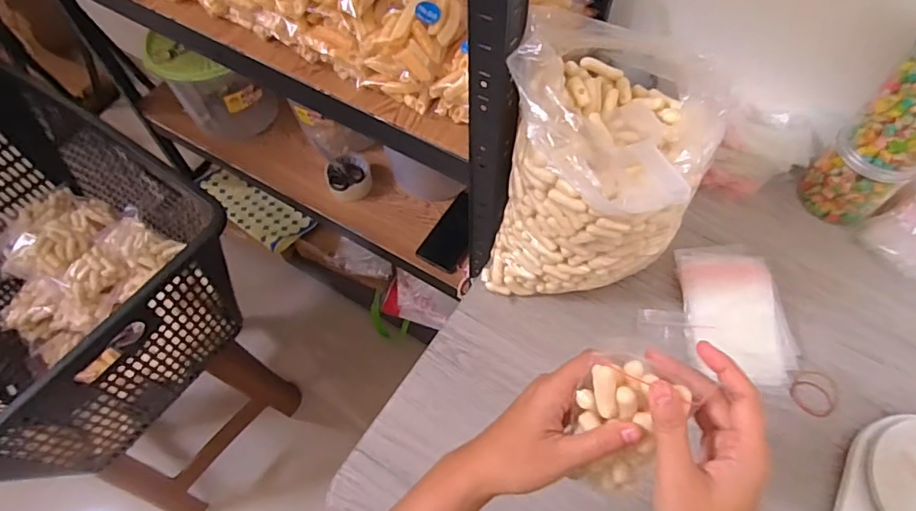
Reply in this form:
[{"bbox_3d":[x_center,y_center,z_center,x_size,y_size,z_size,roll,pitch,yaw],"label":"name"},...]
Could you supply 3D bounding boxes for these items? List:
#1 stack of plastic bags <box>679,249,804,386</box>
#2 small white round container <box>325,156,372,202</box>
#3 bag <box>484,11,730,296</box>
[{"bbox_3d":[0.315,0.066,0.614,0.117,0.044,0.156,3,60,3],"label":"stack of plastic bags"},{"bbox_3d":[-0.213,-0.156,1.047,0.083,0.059,0.086,-1,60,1],"label":"small white round container"},{"bbox_3d":[0.137,-0.083,0.546,0.181,0.253,0.187,13,61,9],"label":"bag"}]

